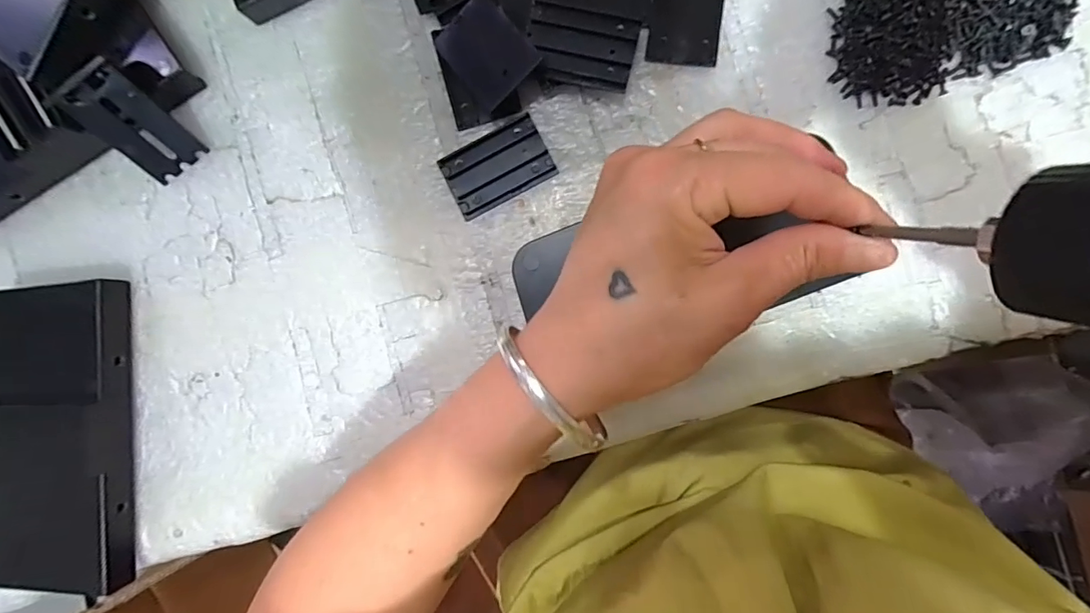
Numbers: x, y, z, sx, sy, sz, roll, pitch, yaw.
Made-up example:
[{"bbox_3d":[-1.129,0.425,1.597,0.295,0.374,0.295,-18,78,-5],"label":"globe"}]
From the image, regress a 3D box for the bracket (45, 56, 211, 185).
[{"bbox_3d":[-0.211,-0.091,0.252,0.036,0.018,0.055,-34,134,6],"label":"bracket"}]

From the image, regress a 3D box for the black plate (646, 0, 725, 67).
[{"bbox_3d":[0.073,-0.151,0.251,0.035,0.004,0.054,8,91,5],"label":"black plate"}]

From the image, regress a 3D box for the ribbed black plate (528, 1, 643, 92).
[{"bbox_3d":[0.017,-0.127,0.241,0.053,0.006,0.034,15,87,1],"label":"ribbed black plate"}]

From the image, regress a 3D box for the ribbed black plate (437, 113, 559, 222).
[{"bbox_3d":[-0.025,-0.073,0.258,0.054,0.004,0.036,-26,88,5],"label":"ribbed black plate"}]

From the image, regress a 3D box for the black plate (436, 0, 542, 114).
[{"bbox_3d":[-0.029,-0.127,0.246,0.036,0.004,0.053,-41,75,24],"label":"black plate"}]

